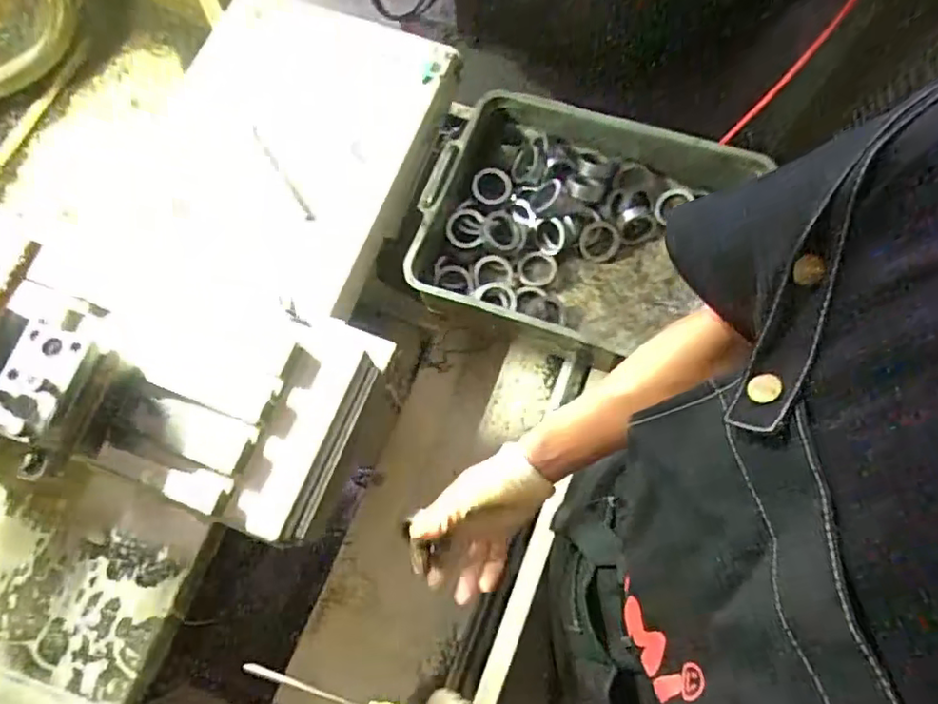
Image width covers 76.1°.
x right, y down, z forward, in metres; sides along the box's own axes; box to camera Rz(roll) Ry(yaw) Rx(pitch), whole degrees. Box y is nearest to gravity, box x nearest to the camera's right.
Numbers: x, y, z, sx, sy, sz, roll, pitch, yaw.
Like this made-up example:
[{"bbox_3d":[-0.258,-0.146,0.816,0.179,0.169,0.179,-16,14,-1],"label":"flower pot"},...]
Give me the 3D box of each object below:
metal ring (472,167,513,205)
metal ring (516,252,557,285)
[{"bbox_3d":[0.031,-0.222,0.802,0.059,0.013,0.047,-16,106,-19],"label":"metal ring"},{"bbox_3d":[0.091,-0.111,0.798,0.052,0.009,0.047,18,74,7],"label":"metal ring"}]

